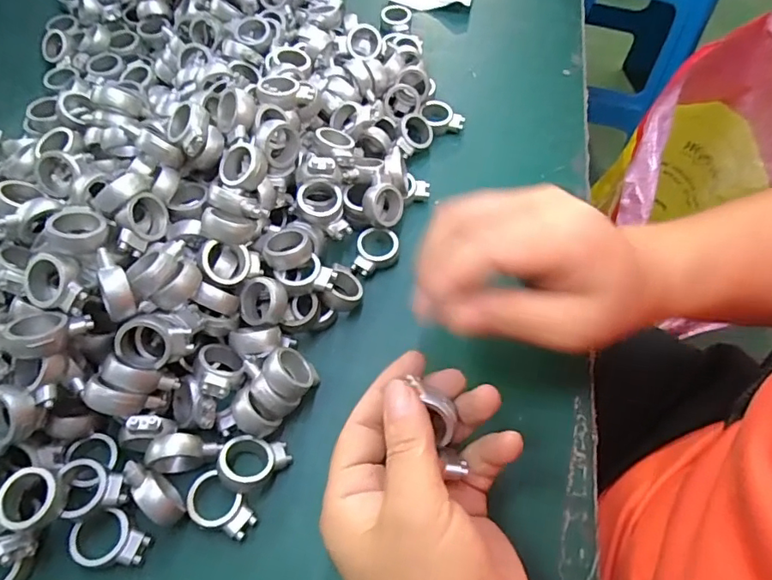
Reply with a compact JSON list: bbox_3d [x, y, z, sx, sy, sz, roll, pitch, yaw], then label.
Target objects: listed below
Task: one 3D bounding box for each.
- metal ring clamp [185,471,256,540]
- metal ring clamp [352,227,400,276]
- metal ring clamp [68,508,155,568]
[{"bbox_3d":[-0.078,0.103,0.239,0.034,0.008,0.021,35,64,15],"label":"metal ring clamp"},{"bbox_3d":[-0.006,-0.023,0.313,0.026,0.011,0.031,11,61,3],"label":"metal ring clamp"},{"bbox_3d":[-0.125,0.114,0.232,0.034,0.009,0.024,19,61,7],"label":"metal ring clamp"}]

